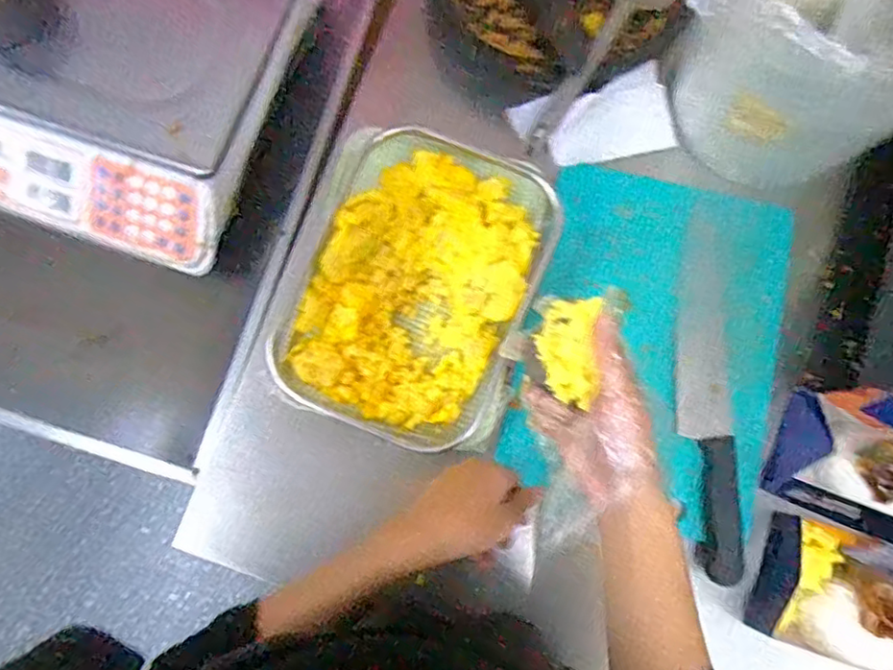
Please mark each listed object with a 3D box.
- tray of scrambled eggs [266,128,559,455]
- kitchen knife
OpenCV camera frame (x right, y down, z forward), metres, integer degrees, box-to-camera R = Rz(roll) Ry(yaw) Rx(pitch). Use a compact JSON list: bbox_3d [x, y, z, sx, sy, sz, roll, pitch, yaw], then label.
[{"bbox_3d":[-0.026,-0.048,0.613,0.211,0.067,0.303,28,80,6],"label":"tray of scrambled eggs"},{"bbox_3d":[0.254,0.044,0.602,0.053,0.025,0.370,2,79,2],"label":"kitchen knife"}]

